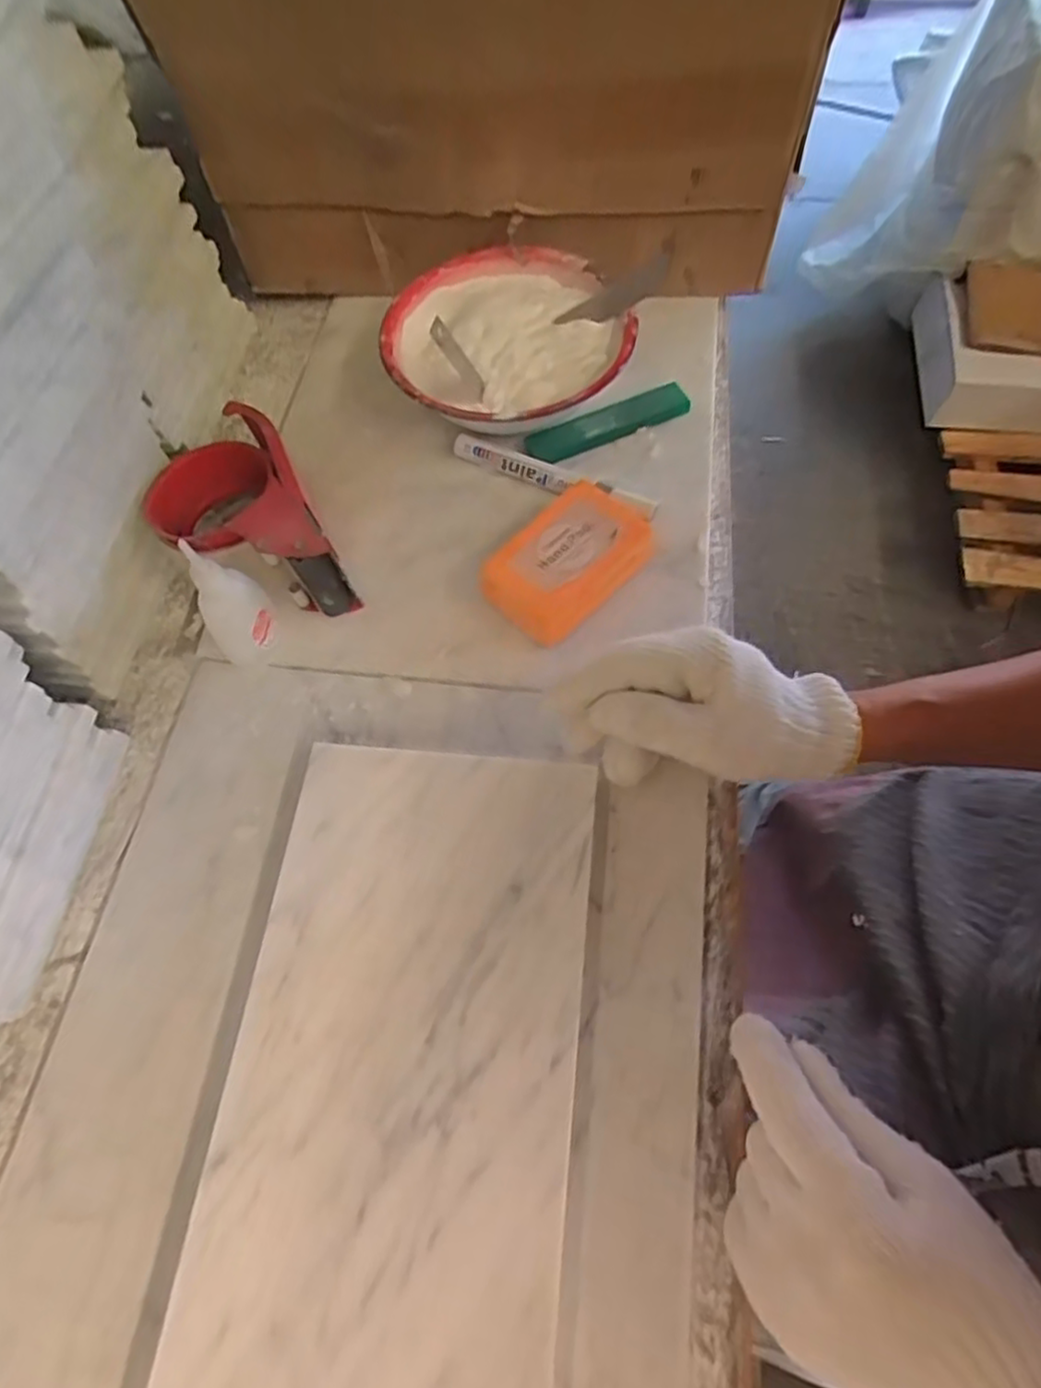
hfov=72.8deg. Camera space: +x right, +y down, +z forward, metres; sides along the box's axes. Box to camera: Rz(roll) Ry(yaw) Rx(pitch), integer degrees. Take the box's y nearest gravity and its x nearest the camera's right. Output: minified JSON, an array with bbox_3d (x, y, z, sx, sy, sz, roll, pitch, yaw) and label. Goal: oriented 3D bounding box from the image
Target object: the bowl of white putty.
[{"bbox_3d":[-0.008,-0.239,0.495,0.169,0.044,0.162,-1,65,3],"label":"bowl of white putty"}]

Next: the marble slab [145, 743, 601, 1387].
[{"bbox_3d":[-0.062,0.232,0.275,0.150,0.011,0.440,5,65,6],"label":"marble slab"}]

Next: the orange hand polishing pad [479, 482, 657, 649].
[{"bbox_3d":[0.030,-0.079,0.424,0.101,0.030,0.066,-43,70,-15],"label":"orange hand polishing pad"}]

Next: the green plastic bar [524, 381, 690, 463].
[{"bbox_3d":[0.059,-0.183,0.472,0.107,0.005,0.030,-23,66,-7],"label":"green plastic bar"}]

